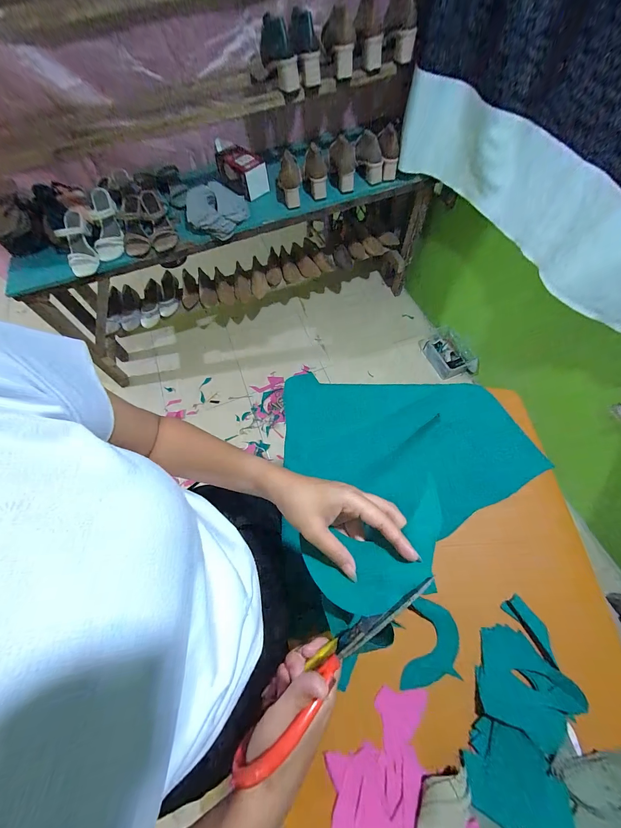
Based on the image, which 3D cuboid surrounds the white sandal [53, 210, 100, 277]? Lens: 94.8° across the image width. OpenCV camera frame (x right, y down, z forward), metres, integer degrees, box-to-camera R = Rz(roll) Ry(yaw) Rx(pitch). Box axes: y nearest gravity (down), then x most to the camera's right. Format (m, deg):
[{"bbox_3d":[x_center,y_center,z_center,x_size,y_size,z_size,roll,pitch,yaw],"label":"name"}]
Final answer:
[{"bbox_3d":[-0.800,-0.588,0.972,0.091,0.051,0.238,-20,83,-7],"label":"white sandal"}]

